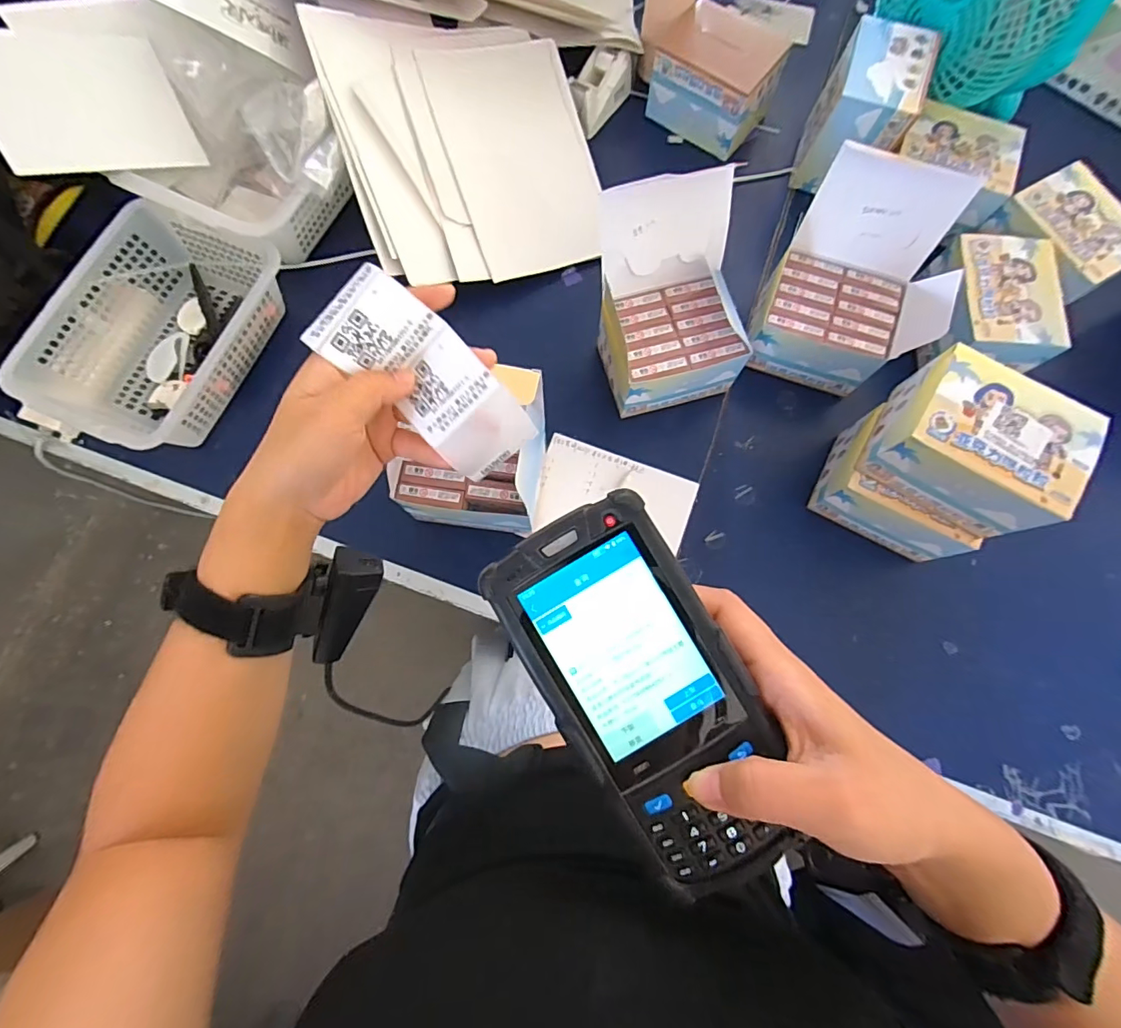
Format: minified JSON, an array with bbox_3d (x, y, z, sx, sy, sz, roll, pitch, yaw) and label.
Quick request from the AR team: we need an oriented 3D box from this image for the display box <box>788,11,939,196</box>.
[{"bbox_3d":[0.361,-0.482,0.614,0.098,0.130,0.119,19,78,4],"label":"display box"}]

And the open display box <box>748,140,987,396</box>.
[{"bbox_3d":[0.318,-0.241,0.536,0.166,0.166,0.154,26,79,5],"label":"open display box"}]

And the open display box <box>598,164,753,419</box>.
[{"bbox_3d":[0.114,-0.222,0.531,0.149,0.147,0.161,-13,78,-3],"label":"open display box"}]

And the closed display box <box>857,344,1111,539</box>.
[{"bbox_3d":[0.371,-0.063,0.452,0.137,0.088,0.107,31,79,6],"label":"closed display box"}]

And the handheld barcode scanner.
[{"bbox_3d":[0.035,0.068,0.192,0.068,0.026,0.143,-30,79,-7],"label":"handheld barcode scanner"}]

